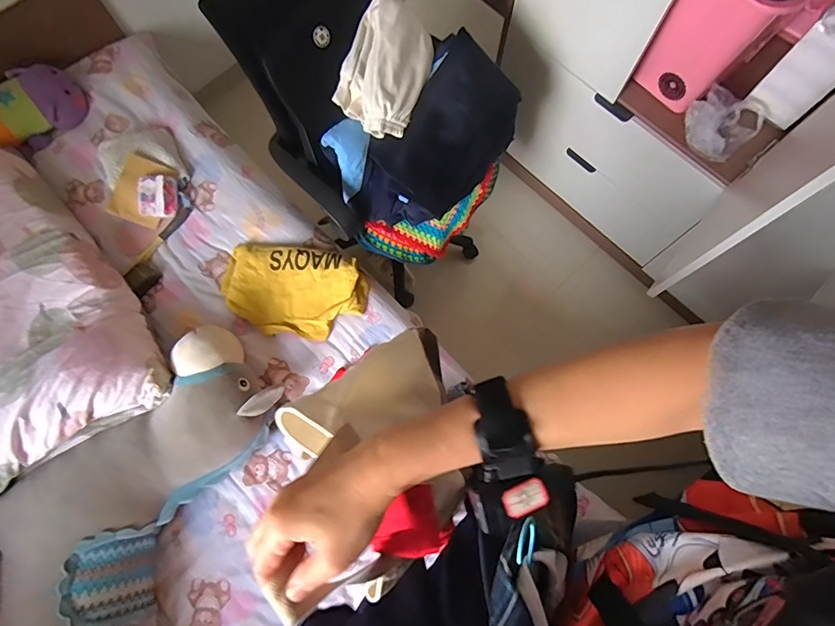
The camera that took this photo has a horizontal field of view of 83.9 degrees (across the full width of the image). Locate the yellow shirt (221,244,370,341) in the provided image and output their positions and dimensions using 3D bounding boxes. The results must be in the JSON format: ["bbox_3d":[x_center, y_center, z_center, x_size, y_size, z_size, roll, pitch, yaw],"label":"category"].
[{"bbox_3d":[-0.337,-0.069,1.271,0.394,0.044,0.239,6,74,2],"label":"yellow shirt"}]

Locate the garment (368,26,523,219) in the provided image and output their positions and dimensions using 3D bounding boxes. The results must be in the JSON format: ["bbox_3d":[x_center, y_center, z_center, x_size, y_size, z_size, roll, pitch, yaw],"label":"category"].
[{"bbox_3d":[0.083,-0.464,1.187,0.301,0.078,0.397,42,88,-21],"label":"garment"}]

